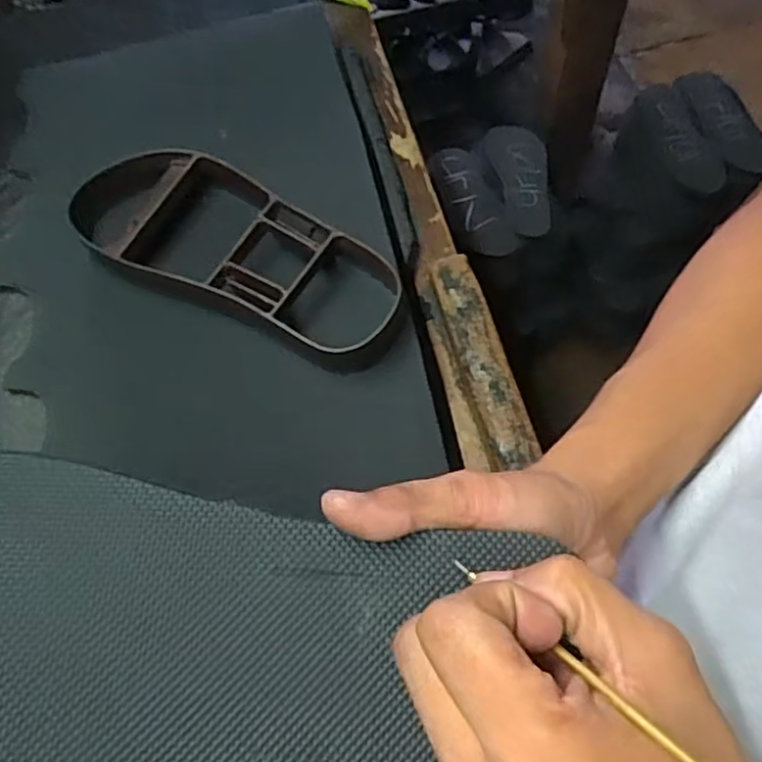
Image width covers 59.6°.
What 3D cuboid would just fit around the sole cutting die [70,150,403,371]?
[{"bbox_3d":[-0.110,-0.103,0.534,0.277,0.049,0.126,27,71,15],"label":"sole cutting die"}]

